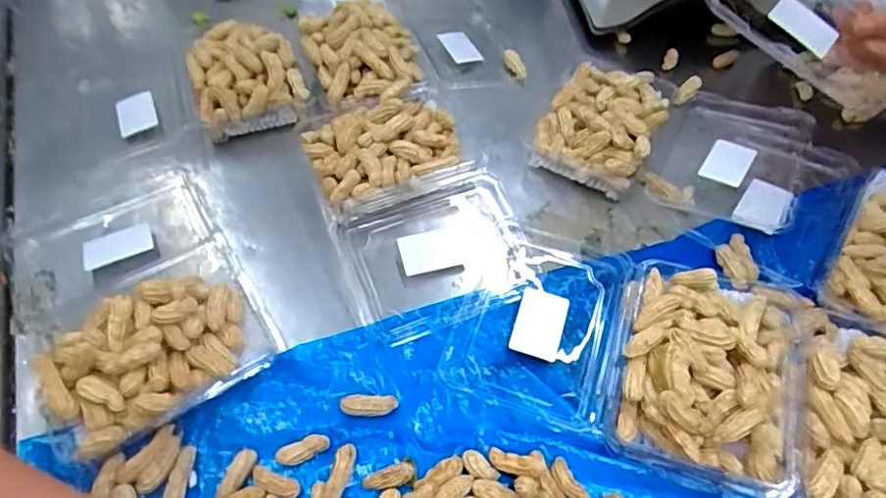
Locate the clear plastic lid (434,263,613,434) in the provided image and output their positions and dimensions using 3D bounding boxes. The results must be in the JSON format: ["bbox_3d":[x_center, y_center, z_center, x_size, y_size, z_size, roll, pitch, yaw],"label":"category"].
[{"bbox_3d":[0.080,0.067,0.490,0.121,0.021,0.149,18,58,11],"label":"clear plastic lid"}]

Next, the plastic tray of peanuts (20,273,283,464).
[{"bbox_3d":[-0.239,0.082,0.452,0.181,0.052,0.128,-20,59,-14],"label":"plastic tray of peanuts"}]

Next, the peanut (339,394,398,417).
[{"bbox_3d":[-0.059,0.125,0.450,0.044,0.013,0.017,3,56,1],"label":"peanut"}]

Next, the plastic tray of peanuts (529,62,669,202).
[{"bbox_3d":[0.174,-0.141,0.613,0.119,0.052,0.168,26,59,15],"label":"plastic tray of peanuts"}]

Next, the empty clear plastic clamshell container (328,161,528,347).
[{"bbox_3d":[-0.007,0.001,0.519,0.165,0.033,0.139,-17,58,-13],"label":"empty clear plastic clamshell container"}]

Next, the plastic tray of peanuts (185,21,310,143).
[{"bbox_3d":[-0.224,-0.205,0.641,0.118,0.046,0.152,-14,58,-11],"label":"plastic tray of peanuts"}]

